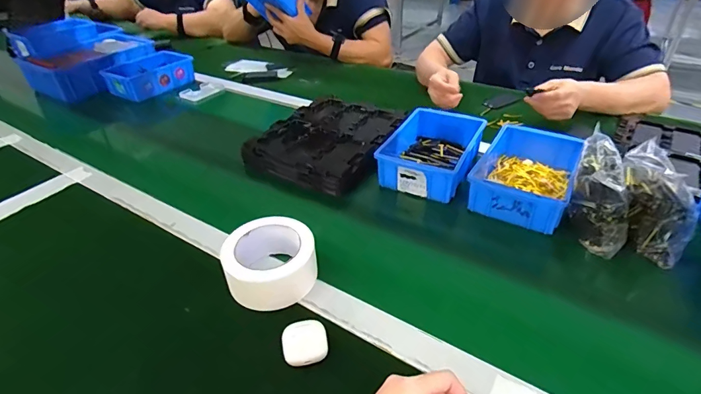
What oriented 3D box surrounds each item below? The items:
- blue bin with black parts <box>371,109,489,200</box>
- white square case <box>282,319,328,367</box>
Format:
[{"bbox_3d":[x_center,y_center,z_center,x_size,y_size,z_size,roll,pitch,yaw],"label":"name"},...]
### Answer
[{"bbox_3d":[0.146,-0.082,0.700,0.132,0.062,0.208,18,41,24],"label":"blue bin with black parts"},{"bbox_3d":[-0.048,0.155,0.420,0.044,0.021,0.043,-7,37,-7],"label":"white square case"}]

